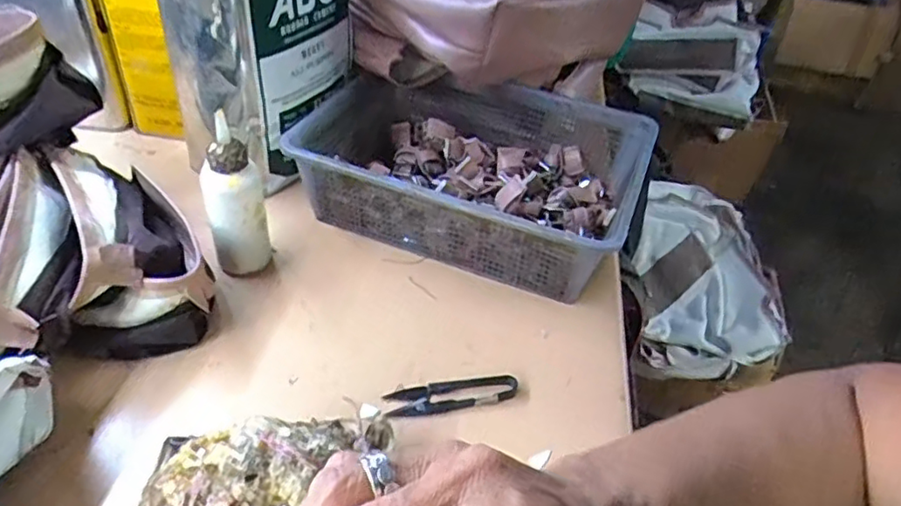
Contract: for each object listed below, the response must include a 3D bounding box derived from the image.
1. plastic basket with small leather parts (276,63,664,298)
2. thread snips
[{"bbox_3d":[0.018,-0.082,0.611,0.313,0.089,0.227,19,43,13],"label":"plastic basket with small leather parts"},{"bbox_3d":[0.001,0.104,0.460,0.096,0.010,0.026,-6,43,-14],"label":"thread snips"}]

